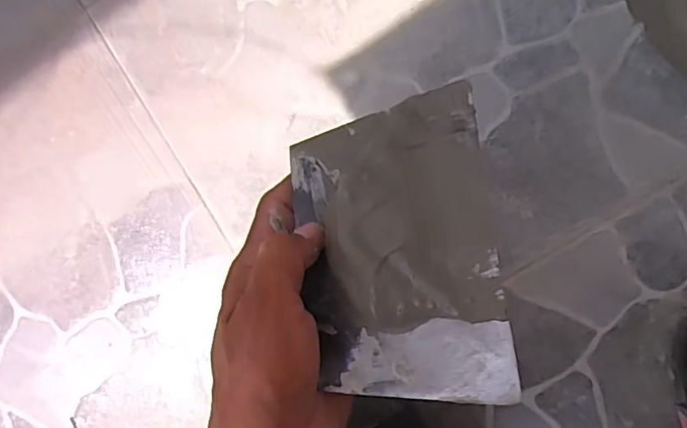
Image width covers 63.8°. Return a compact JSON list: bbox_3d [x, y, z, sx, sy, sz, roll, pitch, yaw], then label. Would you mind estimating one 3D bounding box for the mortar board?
[{"bbox_3d":[0.021,0.014,0.249,0.090,0.016,0.134,-10,74,17],"label":"mortar board"}]

